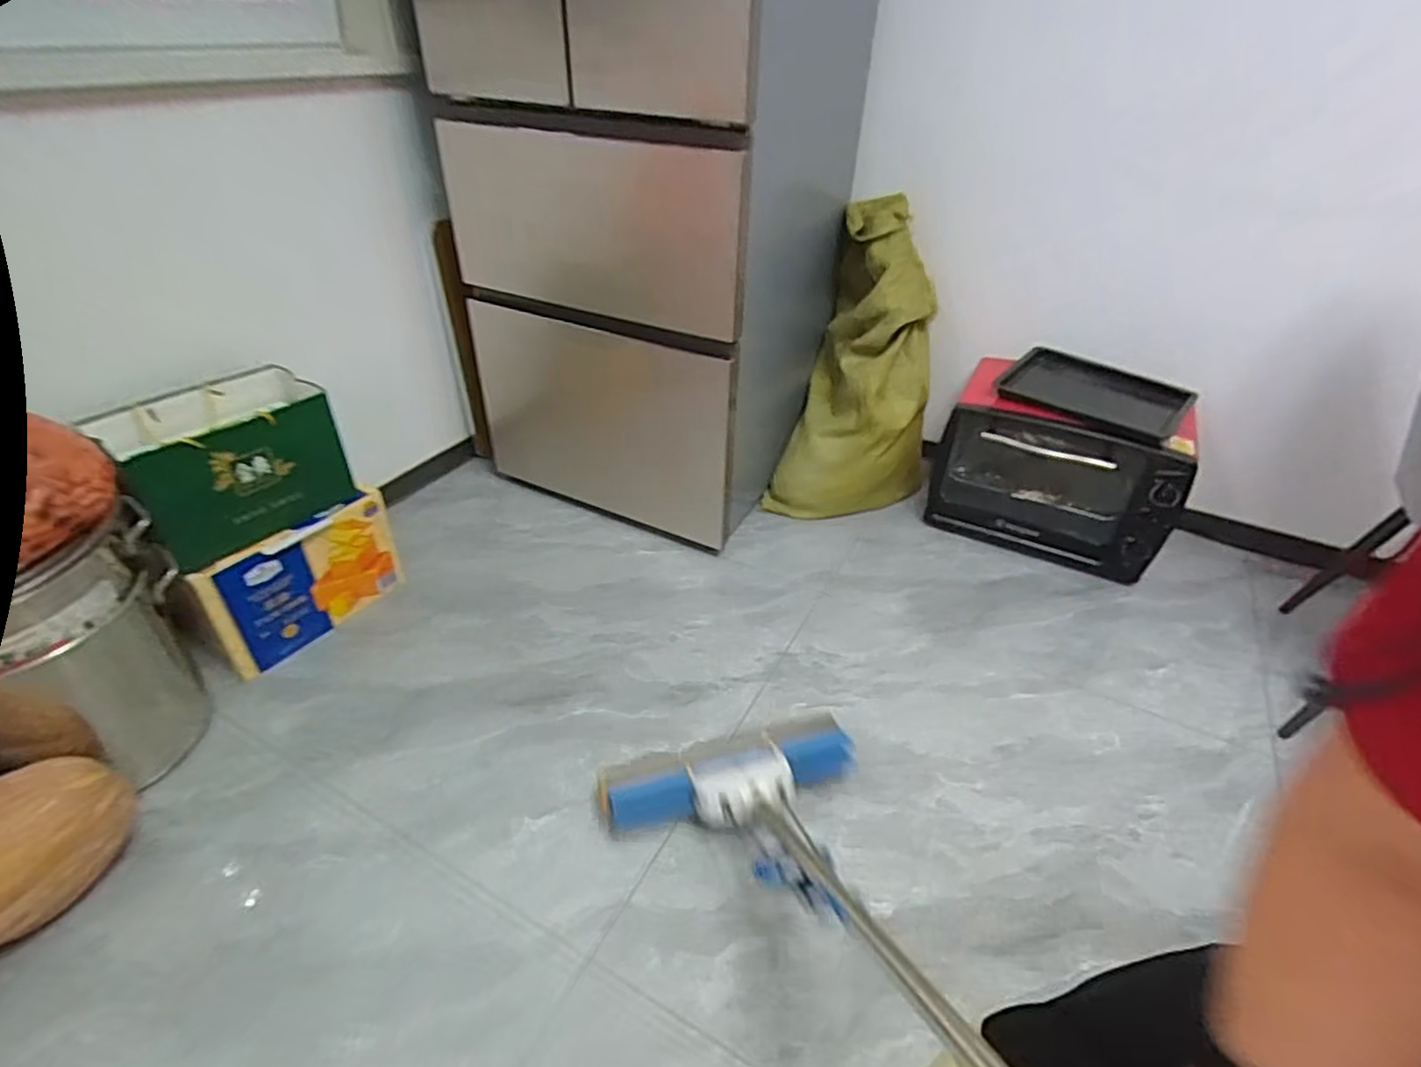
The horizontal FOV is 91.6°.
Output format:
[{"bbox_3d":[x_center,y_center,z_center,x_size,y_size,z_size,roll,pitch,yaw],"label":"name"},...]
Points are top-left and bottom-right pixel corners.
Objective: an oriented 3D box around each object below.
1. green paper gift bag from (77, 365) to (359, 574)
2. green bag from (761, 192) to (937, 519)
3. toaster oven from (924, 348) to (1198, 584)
[{"bbox_3d":[-0.790,-0.119,1.145,0.180,0.196,0.310,25,42,28],"label":"green paper gift bag"},{"bbox_3d":[0.361,-0.385,1.606,0.334,0.727,0.180,12,11,12],"label":"green bag"},{"bbox_3d":[0.778,-0.164,1.556,0.482,0.355,0.311,22,41,24],"label":"toaster oven"}]

